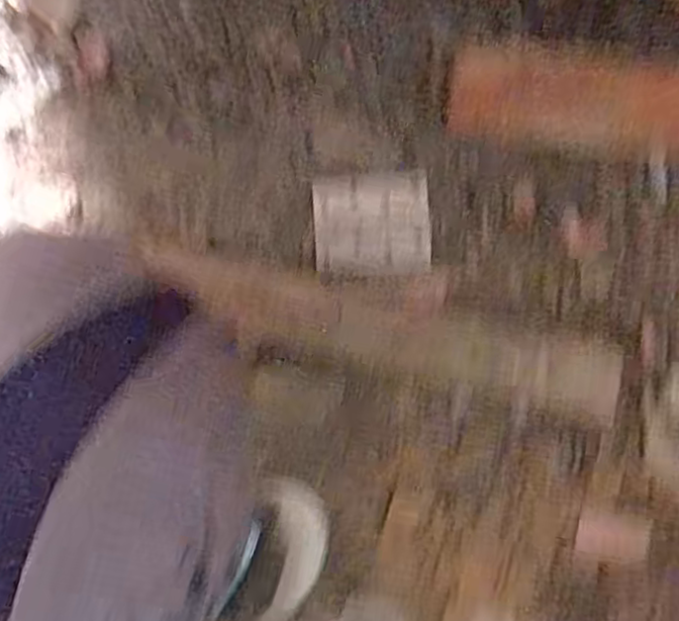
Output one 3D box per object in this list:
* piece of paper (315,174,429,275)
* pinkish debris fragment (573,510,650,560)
[{"bbox_3d":[0.028,-0.075,0.620,0.099,0.004,0.083,-2,94,7],"label":"piece of paper"},{"bbox_3d":[0.230,0.190,0.595,0.060,0.006,0.037,7,87,5],"label":"pinkish debris fragment"}]

